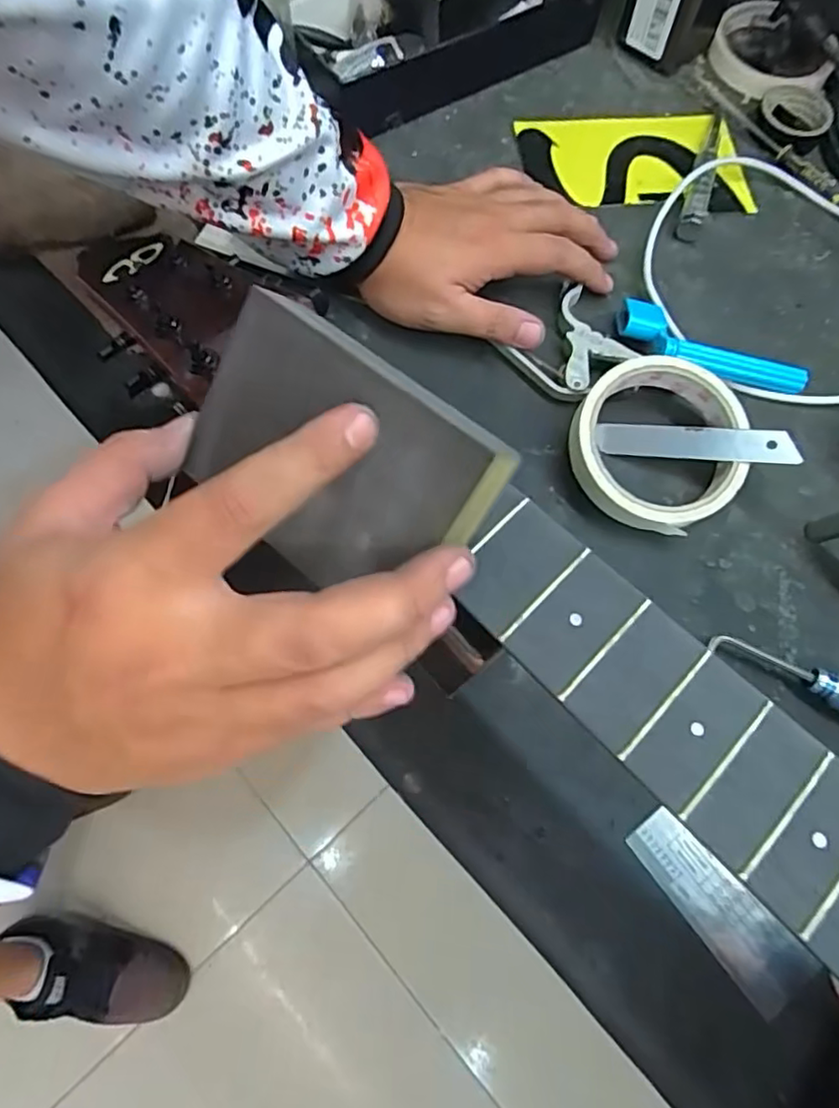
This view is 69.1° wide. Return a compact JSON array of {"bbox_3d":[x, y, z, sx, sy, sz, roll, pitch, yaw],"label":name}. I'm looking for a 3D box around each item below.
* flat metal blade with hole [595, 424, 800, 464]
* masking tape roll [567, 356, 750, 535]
[{"bbox_3d":[0.148,-0.061,0.331,0.099,0.004,0.018,7,82,21],"label":"flat metal blade with hole"},{"bbox_3d":[0.129,-0.058,0.328,0.098,0.026,0.087,-35,75,-12],"label":"masking tape roll"}]

